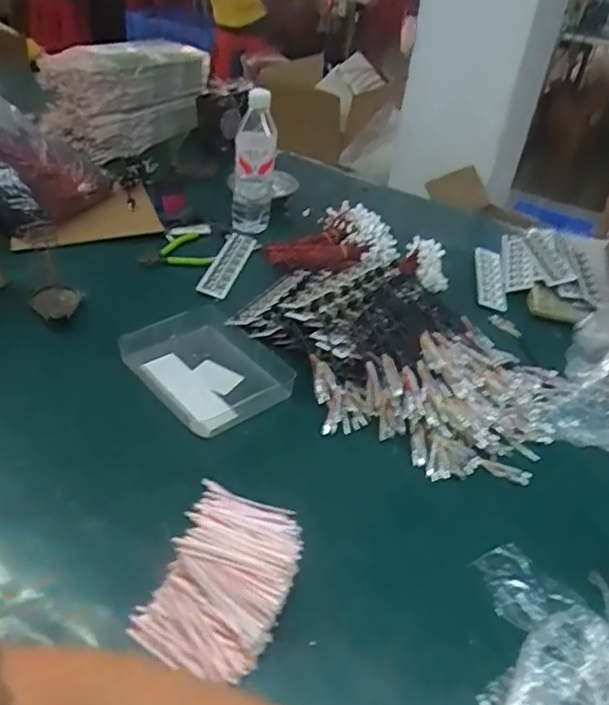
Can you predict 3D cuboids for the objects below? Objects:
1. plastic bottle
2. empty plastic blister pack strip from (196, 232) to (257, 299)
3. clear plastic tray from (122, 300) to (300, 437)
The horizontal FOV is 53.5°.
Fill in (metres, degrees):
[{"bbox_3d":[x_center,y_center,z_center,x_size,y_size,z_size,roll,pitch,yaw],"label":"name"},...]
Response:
[{"bbox_3d":[-0.083,-0.302,0.978,0.068,0.220,0.060,2,37,-6],"label":"plastic bottle"},{"bbox_3d":[-0.119,-0.136,0.939,0.046,0.010,0.173,31,43,-11],"label":"empty plastic blister pack strip"},{"bbox_3d":[-0.113,0.017,0.738,0.145,0.045,0.191,-25,47,-34],"label":"clear plastic tray"}]

